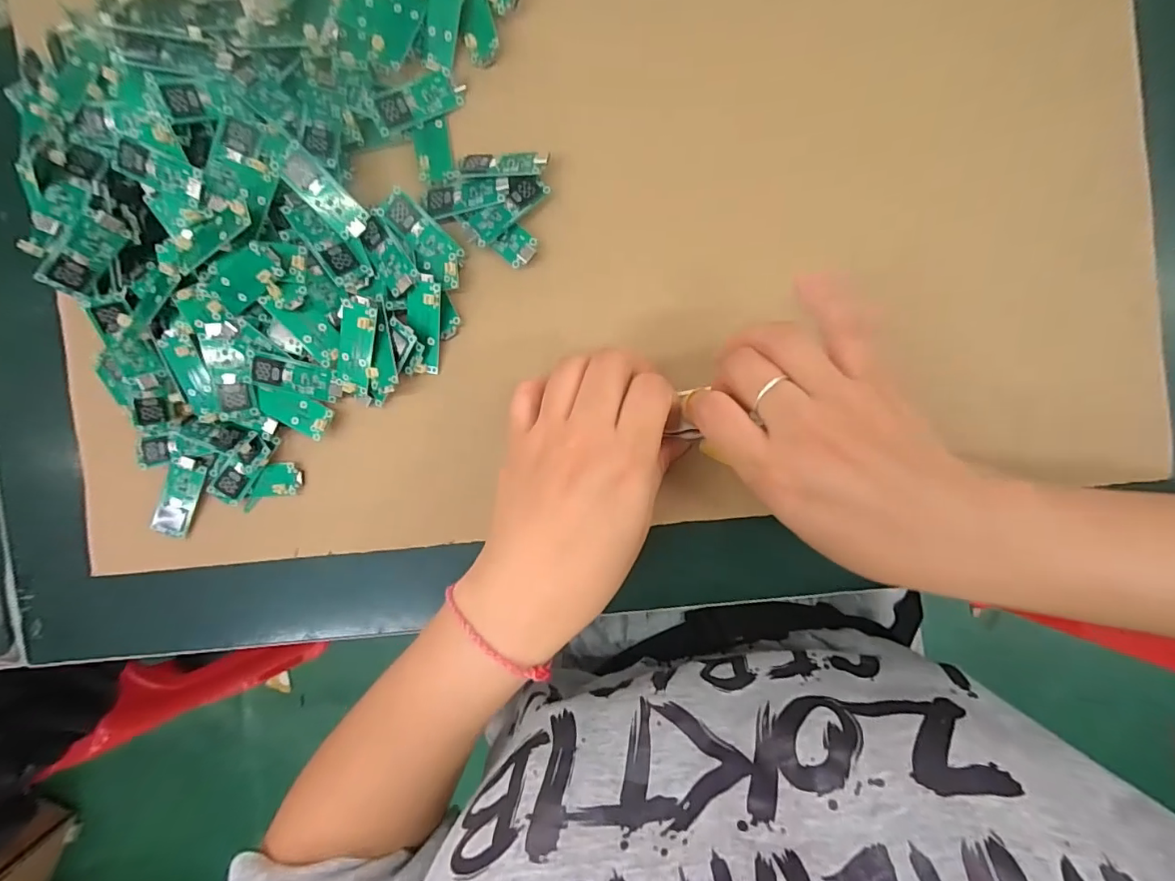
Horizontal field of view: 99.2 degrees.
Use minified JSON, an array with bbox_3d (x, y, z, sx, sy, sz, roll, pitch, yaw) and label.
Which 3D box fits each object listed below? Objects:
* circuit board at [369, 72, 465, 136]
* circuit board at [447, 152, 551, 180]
[{"bbox_3d":[-0.090,-0.179,0.264,0.046,0.004,0.019,-25,107,-9],"label":"circuit board"},{"bbox_3d":[-0.047,-0.144,0.260,0.055,0.009,0.014,4,93,7],"label":"circuit board"}]

